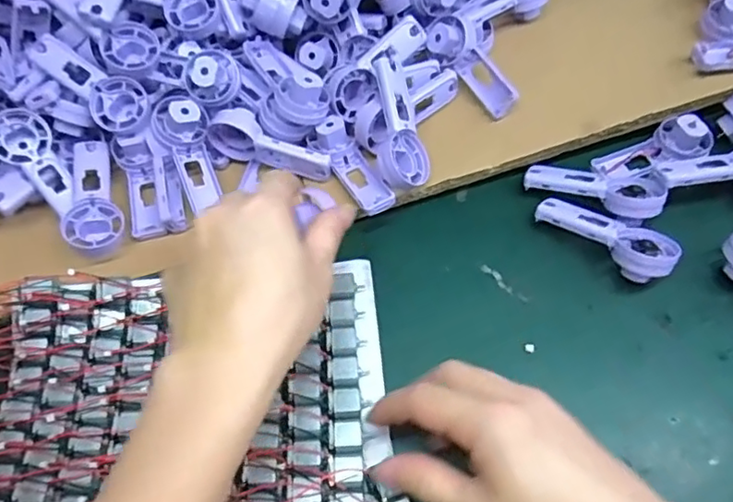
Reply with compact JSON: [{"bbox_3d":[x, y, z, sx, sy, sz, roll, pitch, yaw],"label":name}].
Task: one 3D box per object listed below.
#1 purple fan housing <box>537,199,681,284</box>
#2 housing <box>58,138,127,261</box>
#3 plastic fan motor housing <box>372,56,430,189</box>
[{"bbox_3d":[0.163,-0.012,0.405,0.091,0.026,0.037,32,67,22],"label":"purple fan housing"},{"bbox_3d":[-0.197,-0.036,0.428,0.038,0.018,0.093,-20,59,-6],"label":"housing"},{"bbox_3d":[0.022,-0.093,0.424,0.039,0.018,0.095,-5,87,-36],"label":"plastic fan motor housing"}]

